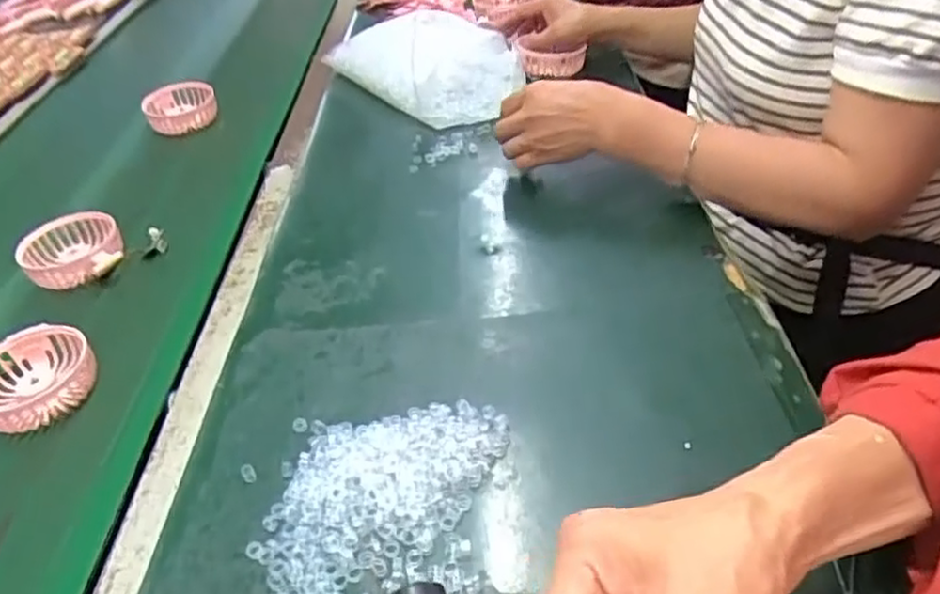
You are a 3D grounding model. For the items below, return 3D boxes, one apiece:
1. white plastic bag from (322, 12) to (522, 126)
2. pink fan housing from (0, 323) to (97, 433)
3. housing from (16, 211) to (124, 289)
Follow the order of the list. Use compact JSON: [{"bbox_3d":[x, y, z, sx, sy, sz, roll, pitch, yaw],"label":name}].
[{"bbox_3d":[-0.051,-0.304,0.905,0.159,0.084,0.269,-32,43,-27],"label":"white plastic bag"},{"bbox_3d":[-0.334,0.061,0.538,0.085,0.031,0.083,-4,39,3],"label":"pink fan housing"},{"bbox_3d":[-0.381,-0.045,0.673,0.087,0.029,0.102,-23,40,-16],"label":"housing"}]

